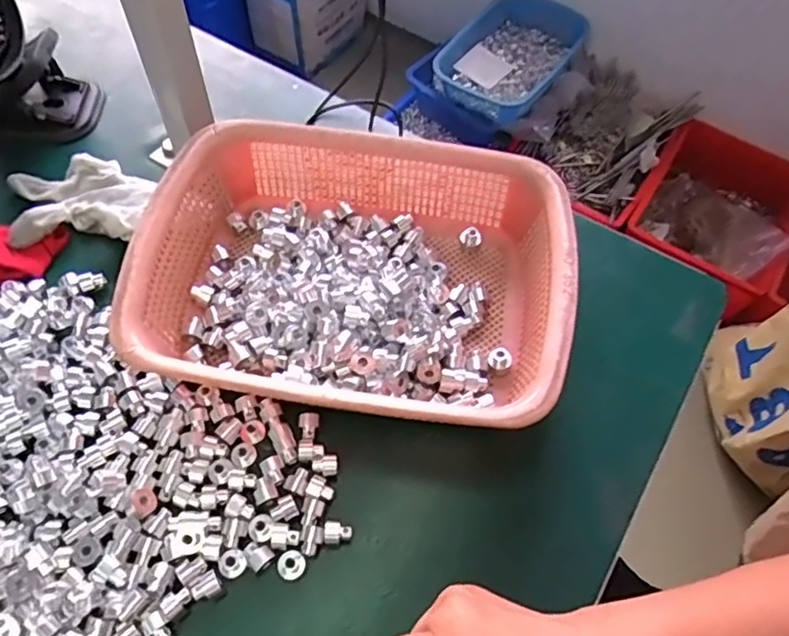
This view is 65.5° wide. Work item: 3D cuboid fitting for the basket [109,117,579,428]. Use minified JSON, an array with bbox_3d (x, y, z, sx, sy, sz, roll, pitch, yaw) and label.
[{"bbox_3d":[-0.028,-0.029,0.446,0.289,0.079,0.213,9,60,2],"label":"basket"}]

